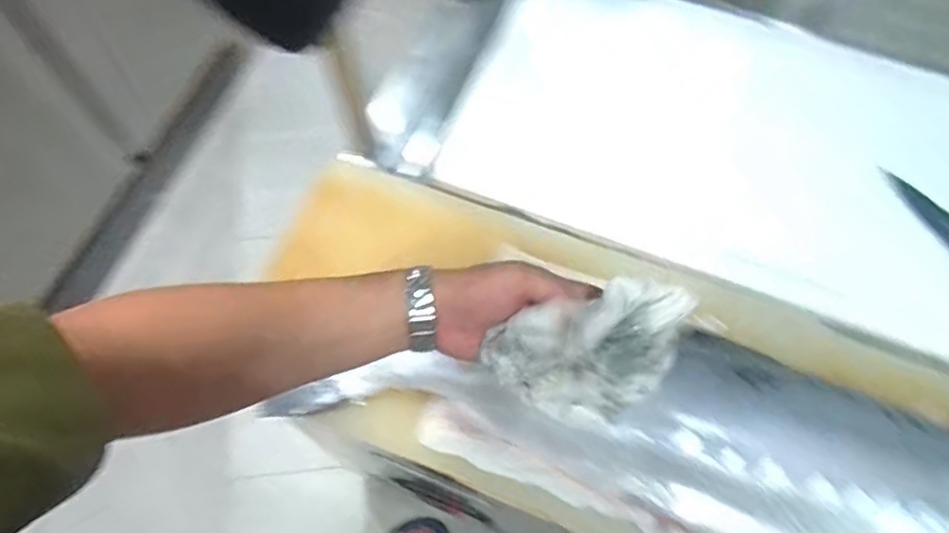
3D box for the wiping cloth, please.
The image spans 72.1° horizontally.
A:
[{"bbox_3d":[0.084,0.059,0.447,0.133,0.075,0.077,-18,66,-8],"label":"wiping cloth"}]

